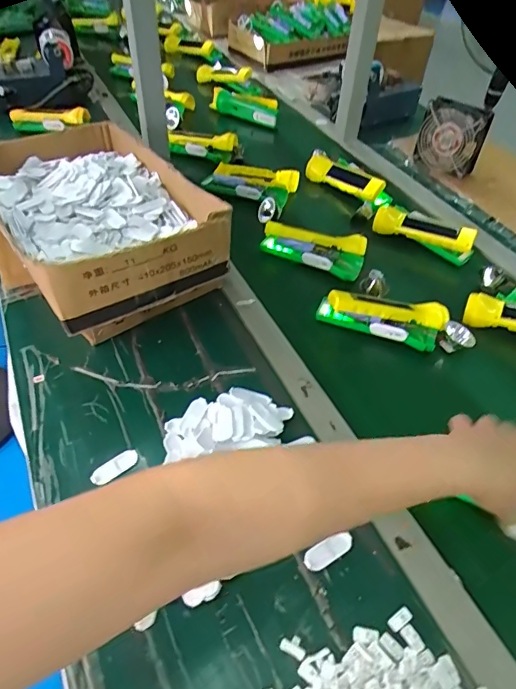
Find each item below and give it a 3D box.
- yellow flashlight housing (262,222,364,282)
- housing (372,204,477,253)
[{"bbox_3d":[0.096,-0.165,0.791,0.173,0.035,0.091,23,50,17],"label":"yellow flashlight housing"},{"bbox_3d":[0.286,-0.200,0.816,0.174,0.045,0.055,24,50,17],"label":"housing"}]

